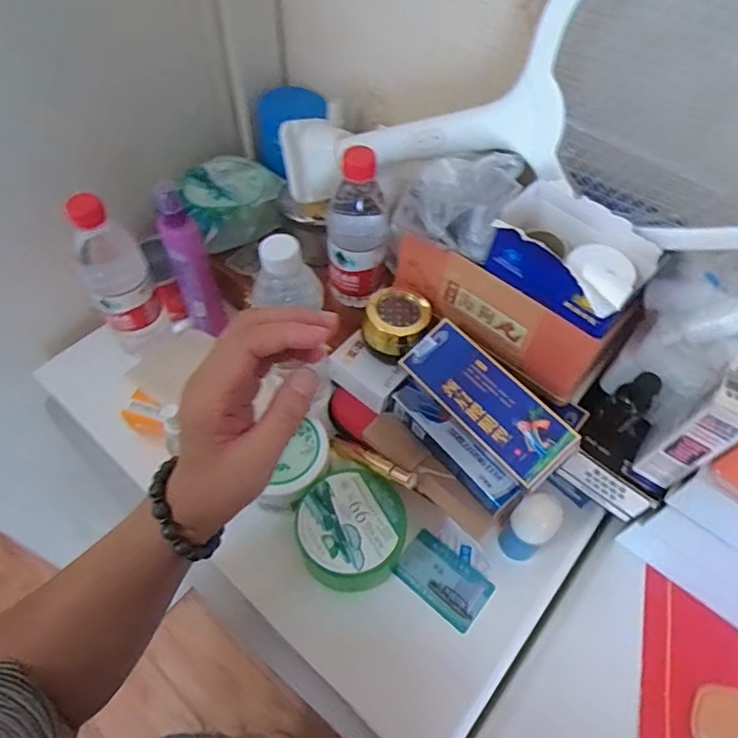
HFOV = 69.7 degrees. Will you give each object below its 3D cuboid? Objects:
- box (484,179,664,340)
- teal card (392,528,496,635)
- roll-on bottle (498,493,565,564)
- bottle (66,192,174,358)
[{"bbox_3d":[0.151,-0.086,0.415,0.071,0.064,0.119,-38,63,-24],"label":"box"},{"bbox_3d":[0.069,0.195,0.492,0.084,0.004,0.053,36,60,20],"label":"teal card"},{"bbox_3d":[0.143,0.145,0.477,0.035,0.090,0.035,1,55,-1],"label":"roll-on bottle"},{"bbox_3d":[-0.266,-0.093,0.560,0.065,0.194,0.052,-28,60,-19],"label":"bottle"}]

